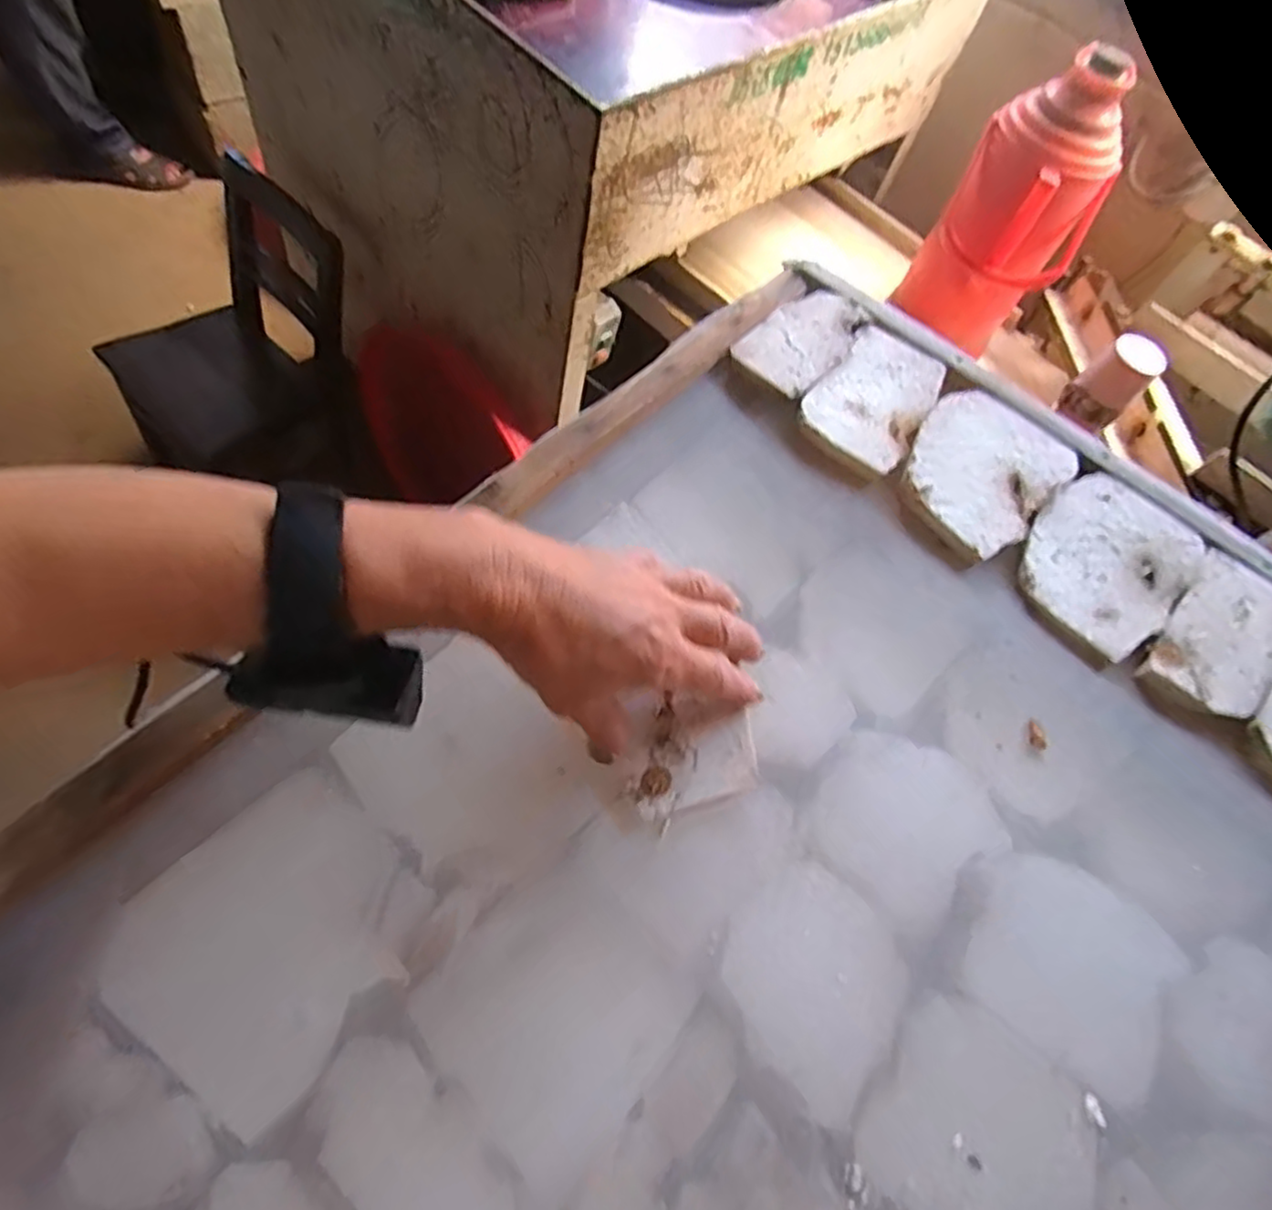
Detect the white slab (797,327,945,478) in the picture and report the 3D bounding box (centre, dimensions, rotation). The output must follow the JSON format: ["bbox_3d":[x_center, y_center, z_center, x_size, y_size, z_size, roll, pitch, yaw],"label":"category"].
[{"bbox_3d":[0.164,-0.144,0.479,0.071,0.013,0.112,34,61,7],"label":"white slab"}]

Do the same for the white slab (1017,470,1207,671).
[{"bbox_3d":[0.299,-0.027,0.446,0.122,0.014,0.093,-39,75,-26],"label":"white slab"}]

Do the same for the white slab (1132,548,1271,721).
[{"bbox_3d":[0.357,0.022,0.424,0.062,0.011,0.115,42,62,12],"label":"white slab"}]

